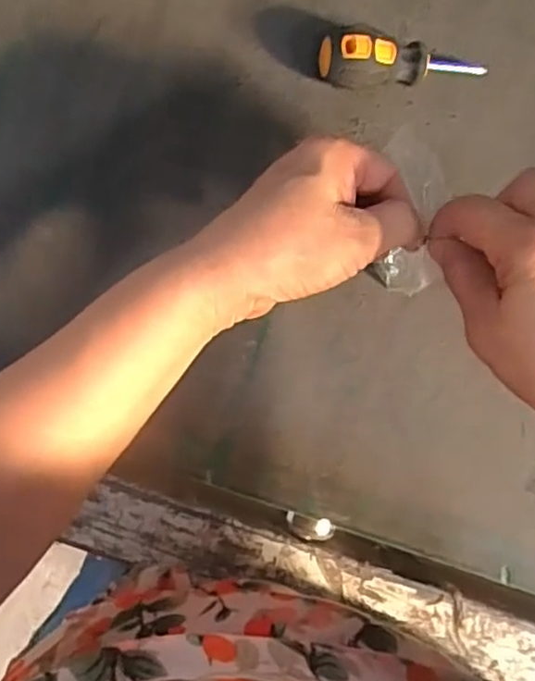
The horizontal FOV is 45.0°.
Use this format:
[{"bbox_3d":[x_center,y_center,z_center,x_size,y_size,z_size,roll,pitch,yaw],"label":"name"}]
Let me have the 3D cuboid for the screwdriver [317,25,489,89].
[{"bbox_3d":[0.080,-0.164,0.383,0.097,0.035,0.028,-2,88,-7],"label":"screwdriver"}]

